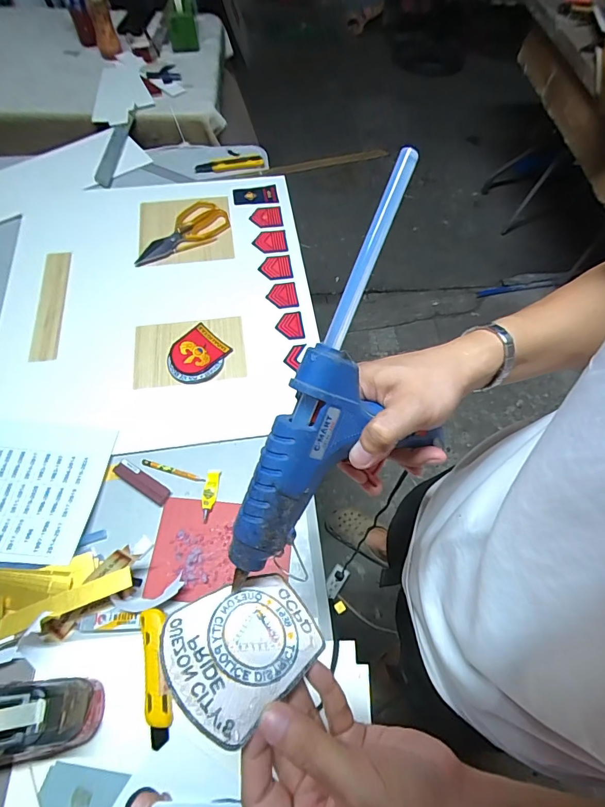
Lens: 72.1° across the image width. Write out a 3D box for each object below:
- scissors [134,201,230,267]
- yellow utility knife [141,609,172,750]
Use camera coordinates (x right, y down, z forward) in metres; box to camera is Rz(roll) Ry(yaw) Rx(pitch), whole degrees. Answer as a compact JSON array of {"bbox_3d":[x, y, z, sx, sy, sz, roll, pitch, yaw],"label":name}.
[{"bbox_3d":[-0.258,-0.362,0.889,0.104,0.022,0.224,37,67,17],"label":"scissors"},{"bbox_3d":[-0.179,0.332,0.511,0.030,0.011,0.144,-10,62,-7],"label":"yellow utility knife"}]

